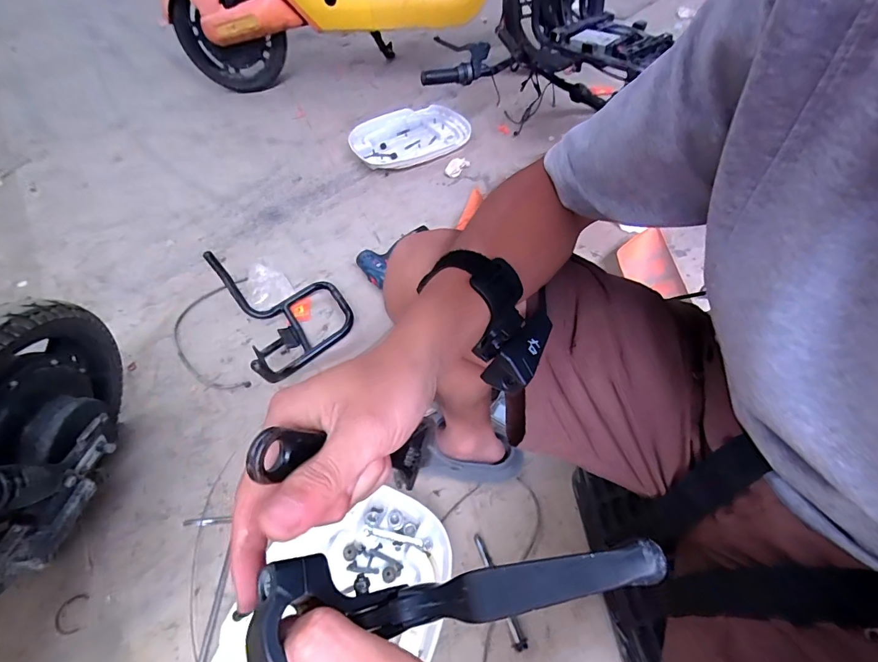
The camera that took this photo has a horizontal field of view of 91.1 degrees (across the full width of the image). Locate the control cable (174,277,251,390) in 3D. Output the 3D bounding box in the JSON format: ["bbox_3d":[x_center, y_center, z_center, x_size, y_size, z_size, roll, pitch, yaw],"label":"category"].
[{"bbox_3d":[-0.490,0.006,0.926,0.155,0.013,0.302,-14,53,-8],"label":"control cable"}]

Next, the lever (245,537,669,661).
[{"bbox_3d":[0.008,0.110,0.171,0.148,0.054,0.045,-12,53,6],"label":"lever"}]

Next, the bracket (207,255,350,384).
[{"bbox_3d":[-0.294,-0.040,0.864,0.212,0.141,0.324,-29,57,-18],"label":"bracket"}]

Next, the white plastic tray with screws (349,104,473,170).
[{"bbox_3d":[-0.083,-0.611,1.344,0.381,0.044,0.285,-24,55,-15],"label":"white plastic tray with screws"}]

